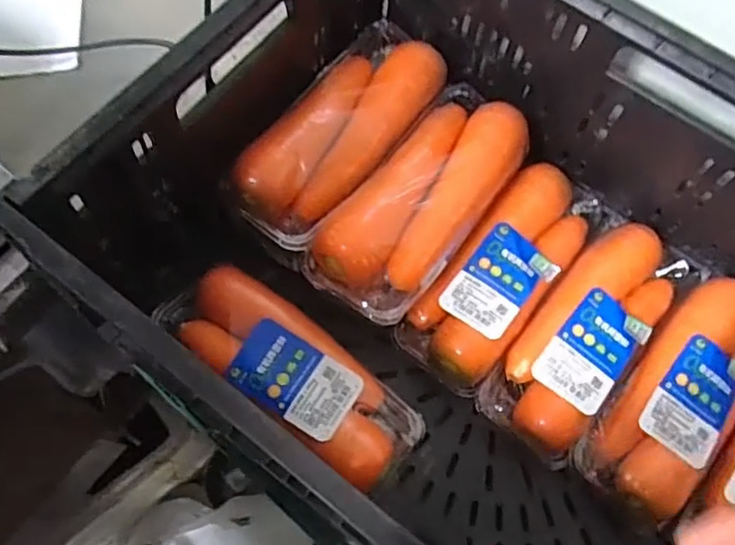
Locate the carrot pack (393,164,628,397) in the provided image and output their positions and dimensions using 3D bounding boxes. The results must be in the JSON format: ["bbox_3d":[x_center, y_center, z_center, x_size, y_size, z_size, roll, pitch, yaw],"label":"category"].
[{"bbox_3d":[0.125,-0.002,0.572,0.095,0.052,0.223,40,73,13],"label":"carrot pack"}]

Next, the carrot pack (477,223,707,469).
[{"bbox_3d":[0.194,0.055,0.554,0.097,0.053,0.227,40,73,13],"label":"carrot pack"}]

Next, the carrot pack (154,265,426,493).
[{"bbox_3d":[-0.058,0.084,0.525,0.221,0.064,0.080,37,73,12],"label":"carrot pack"}]

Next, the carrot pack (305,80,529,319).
[{"bbox_3d":[0.049,-0.063,0.538,0.095,0.068,0.232,35,72,12],"label":"carrot pack"}]

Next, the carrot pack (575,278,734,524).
[{"bbox_3d":[0.270,0.101,0.536,0.093,0.045,0.224,42,74,13],"label":"carrot pack"}]

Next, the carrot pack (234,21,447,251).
[{"bbox_3d":[-0.023,-0.129,0.558,0.093,0.056,0.234,33,72,11],"label":"carrot pack"}]

